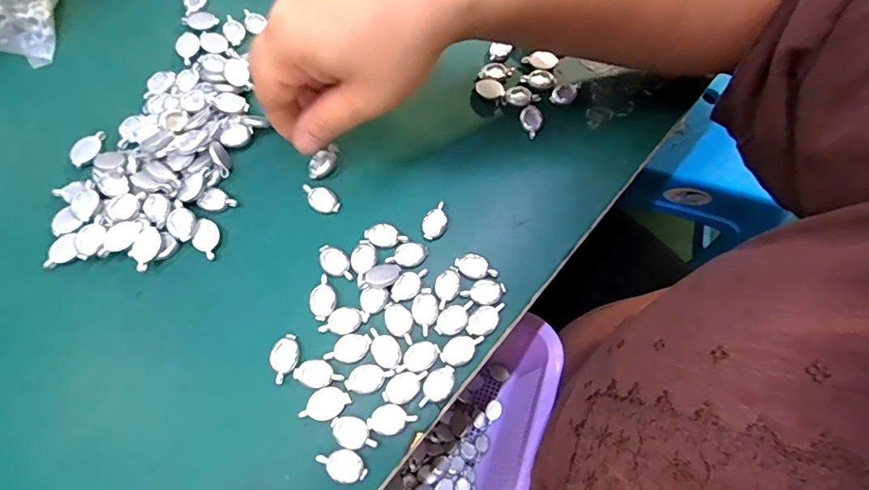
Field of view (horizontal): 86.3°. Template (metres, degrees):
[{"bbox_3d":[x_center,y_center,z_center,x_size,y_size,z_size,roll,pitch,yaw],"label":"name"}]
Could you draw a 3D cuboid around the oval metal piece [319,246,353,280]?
[{"bbox_3d":[-0.052,0.009,0.247,0.023,0.004,0.013,39,72,10],"label":"oval metal piece"}]

